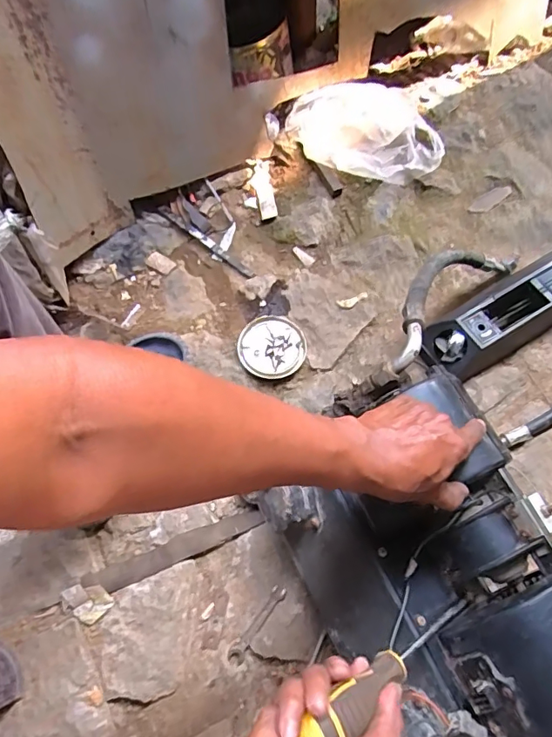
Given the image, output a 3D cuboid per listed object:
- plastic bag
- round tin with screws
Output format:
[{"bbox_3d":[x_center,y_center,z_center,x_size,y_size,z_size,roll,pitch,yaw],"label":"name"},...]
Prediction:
[{"bbox_3d":[0.164,-0.421,0.921,0.287,0.115,0.120,2,67,4],"label":"plastic bag"},{"bbox_3d":[-0.005,-0.035,0.799,0.101,0.023,0.108,-1,67,2],"label":"round tin with screws"}]

